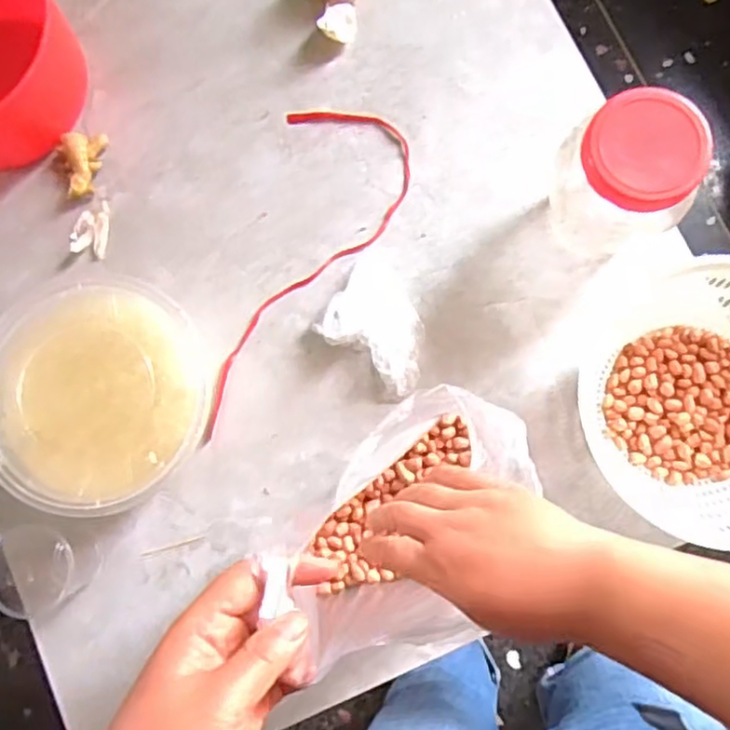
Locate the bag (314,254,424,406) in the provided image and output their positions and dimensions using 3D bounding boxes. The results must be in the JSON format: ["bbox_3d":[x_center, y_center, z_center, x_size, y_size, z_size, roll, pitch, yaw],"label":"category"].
[{"bbox_3d":[0.019,-0.038,0.600,0.093,0.022,0.114,-45,82,-4],"label":"bag"}]

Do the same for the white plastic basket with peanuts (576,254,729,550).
[{"bbox_3d":[0.283,0.031,0.541,0.196,0.090,0.225,-21,81,0],"label":"white plastic basket with peanuts"}]

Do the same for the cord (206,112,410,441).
[{"bbox_3d":[-0.047,-0.083,0.617,0.127,0.004,0.333,13,82,5],"label":"cord"}]

